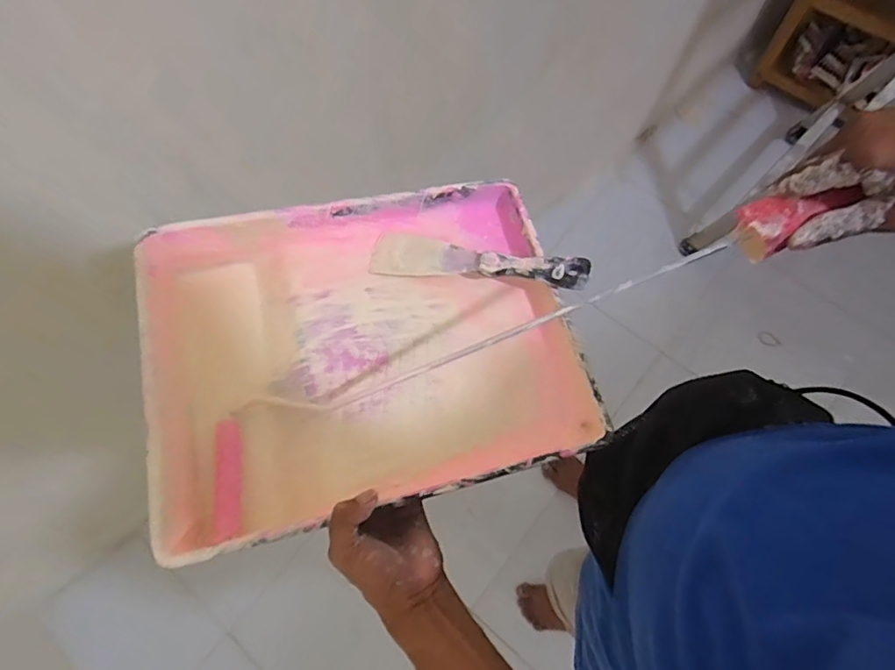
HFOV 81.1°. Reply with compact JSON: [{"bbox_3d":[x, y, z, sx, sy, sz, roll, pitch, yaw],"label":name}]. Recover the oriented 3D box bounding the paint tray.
[{"bbox_3d":[-0.072,0.008,0.460,0.361,0.082,0.273,-16,71,-3],"label":"paint tray"}]

